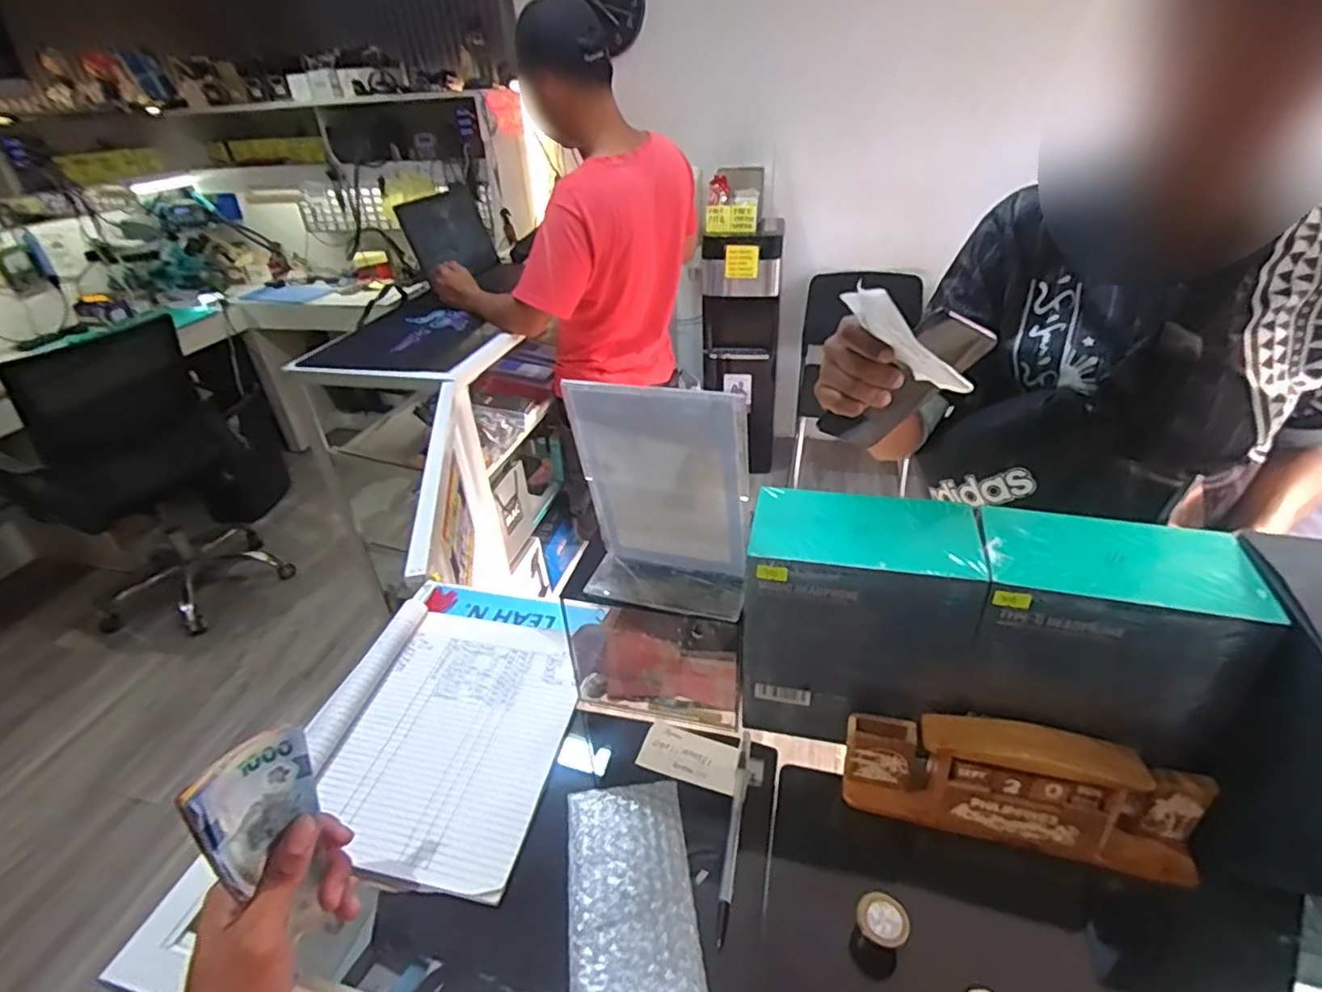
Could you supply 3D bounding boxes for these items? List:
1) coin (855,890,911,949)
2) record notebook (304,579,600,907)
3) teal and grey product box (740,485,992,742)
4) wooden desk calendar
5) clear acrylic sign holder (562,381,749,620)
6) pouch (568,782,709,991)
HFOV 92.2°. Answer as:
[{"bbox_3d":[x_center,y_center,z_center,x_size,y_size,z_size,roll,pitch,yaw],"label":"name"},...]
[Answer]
[{"bbox_3d":[0.144,0.275,0.413,0.032,0.005,0.029,32,62,26],"label":"coin"},{"bbox_3d":[-0.187,0.186,0.587,0.226,0.034,0.297,7,35,16],"label":"record notebook"},{"bbox_3d":[0.153,0.099,0.516,0.163,0.183,0.095,6,35,14],"label":"teal and grey product box"},{"bbox_3d":[0.257,0.210,0.465,0.238,0.082,0.054,6,35,15],"label":"wooden desk calendar"},{"bbox_3d":[0.002,0.002,0.478,0.128,0.180,0.053,6,35,14],"label":"clear acrylic sign holder"},{"bbox_3d":[-0.020,0.283,0.446,0.085,0.008,0.166,-7,34,-4],"label":"pouch"}]

